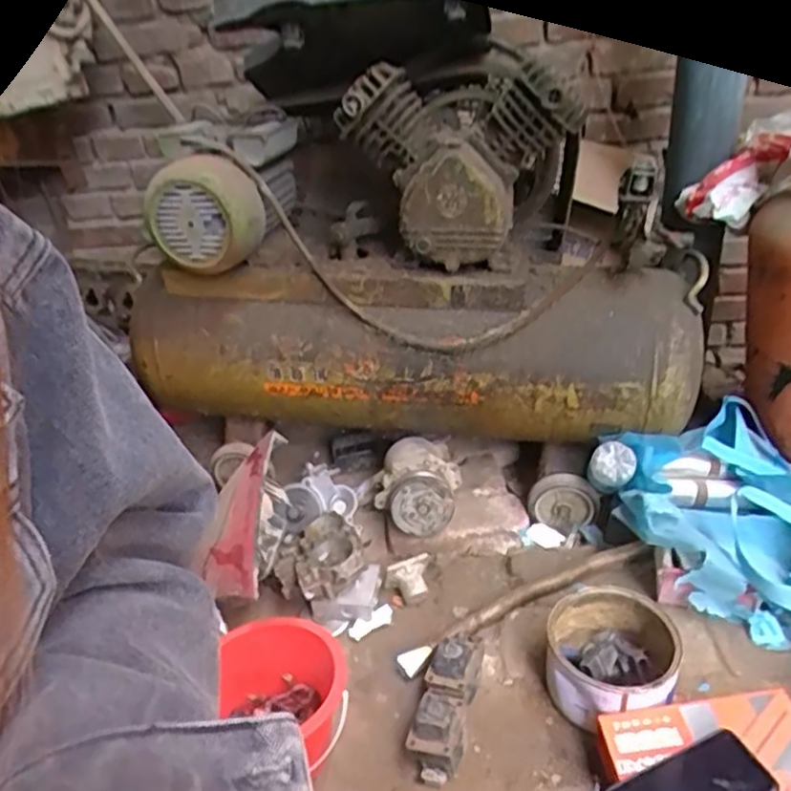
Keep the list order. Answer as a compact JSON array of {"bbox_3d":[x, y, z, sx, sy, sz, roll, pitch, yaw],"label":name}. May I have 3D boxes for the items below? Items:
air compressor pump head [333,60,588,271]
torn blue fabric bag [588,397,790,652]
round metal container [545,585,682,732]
[{"bbox_3d":[0.111,-0.333,0.956,0.291,0.233,0.221,7,33,24],"label":"air compressor pump head"},{"bbox_3d":[0.504,0.175,0.964,0.328,0.162,0.350,-18,31,-18],"label":"torn blue fabric bag"},{"bbox_3d":[0.258,0.320,0.821,0.142,0.091,0.147,-5,30,3],"label":"round metal container"}]

